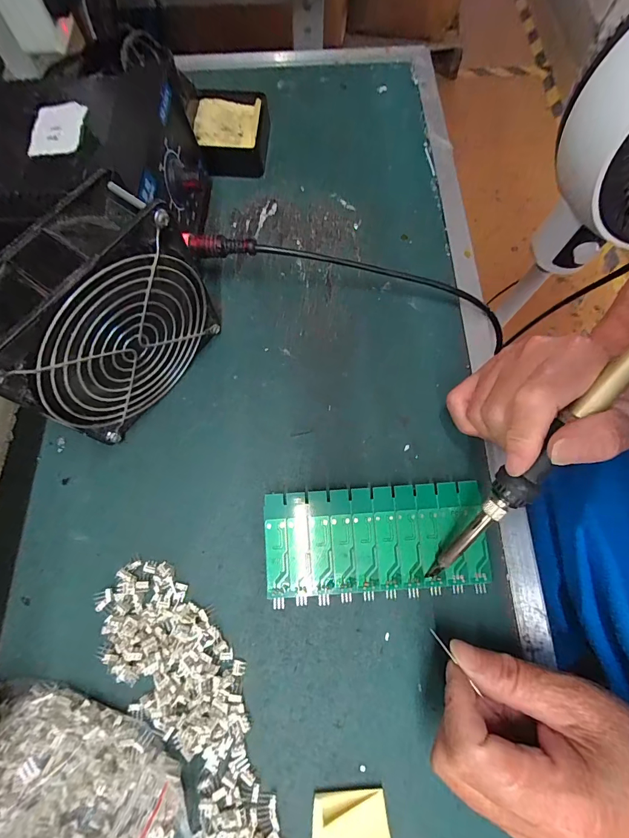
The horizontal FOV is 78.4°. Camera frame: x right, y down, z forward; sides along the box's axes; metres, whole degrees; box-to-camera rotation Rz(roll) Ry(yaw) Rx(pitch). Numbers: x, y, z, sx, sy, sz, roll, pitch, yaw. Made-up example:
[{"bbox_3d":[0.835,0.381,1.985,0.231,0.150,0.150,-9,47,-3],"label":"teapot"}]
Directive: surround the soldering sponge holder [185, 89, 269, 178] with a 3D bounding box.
[{"bbox_3d":[-0.075,-0.253,0.341,0.068,0.025,0.070,3,72,0],"label":"soldering sponge holder"}]

